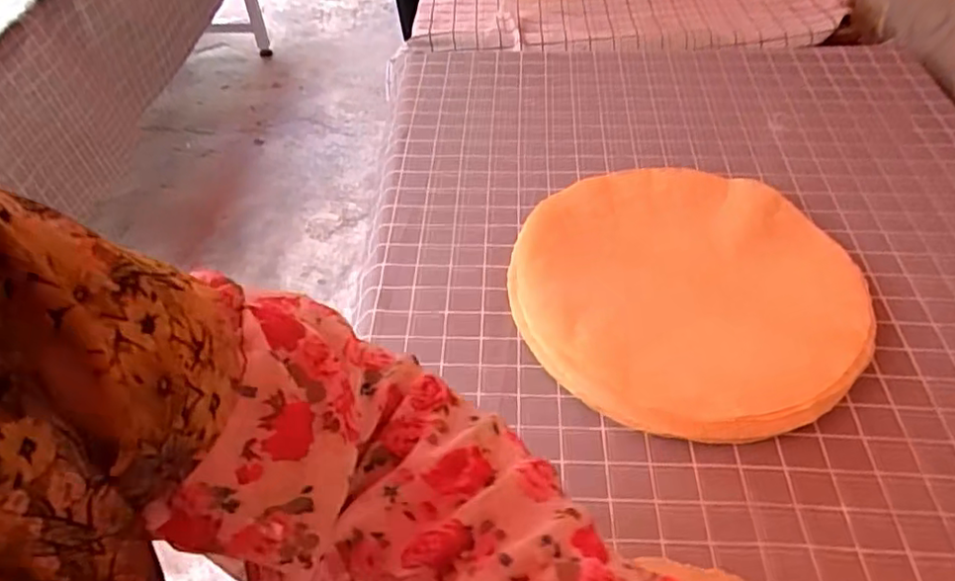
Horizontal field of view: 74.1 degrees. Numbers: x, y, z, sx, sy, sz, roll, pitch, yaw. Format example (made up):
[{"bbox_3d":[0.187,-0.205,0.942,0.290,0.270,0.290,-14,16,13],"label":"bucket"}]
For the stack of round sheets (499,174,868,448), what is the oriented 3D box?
[{"bbox_3d":[0.223,-0.008,0.683,0.361,0.047,0.344,-37,58,-27],"label":"stack of round sheets"}]

